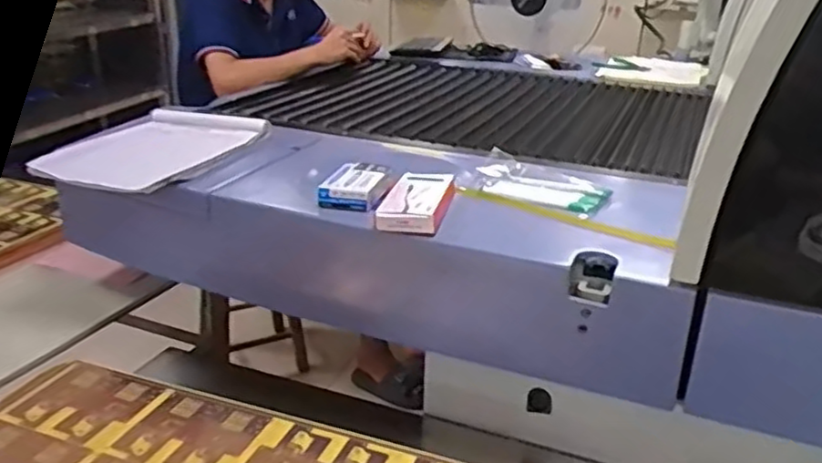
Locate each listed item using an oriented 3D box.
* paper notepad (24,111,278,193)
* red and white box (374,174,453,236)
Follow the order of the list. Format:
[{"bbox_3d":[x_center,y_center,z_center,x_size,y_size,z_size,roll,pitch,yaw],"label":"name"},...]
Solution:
[{"bbox_3d":[-0.389,-0.134,1.100,0.225,0.031,0.328,12,32,12],"label":"paper notepad"},{"bbox_3d":[0.012,-0.042,0.927,0.078,0.025,0.175,7,24,13],"label":"red and white box"}]

